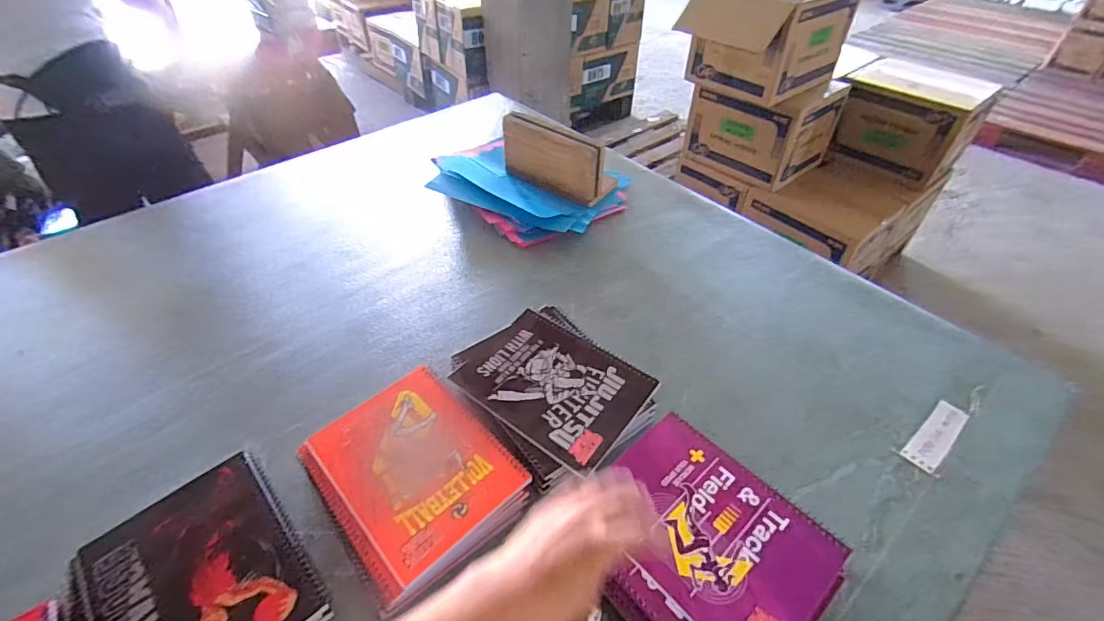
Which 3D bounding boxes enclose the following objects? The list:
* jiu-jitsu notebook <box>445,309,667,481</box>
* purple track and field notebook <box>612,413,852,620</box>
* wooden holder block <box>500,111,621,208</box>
[{"bbox_3d":[-0.002,0.079,0.569,0.208,0.007,0.144,28,53,27],"label":"jiu-jitsu notebook"},{"bbox_3d":[0.143,0.192,0.439,0.142,0.009,0.195,-33,53,-27],"label":"purple track and field notebook"},{"bbox_3d":[0.011,-0.288,0.875,0.202,0.100,0.093,31,52,26],"label":"wooden holder block"}]

